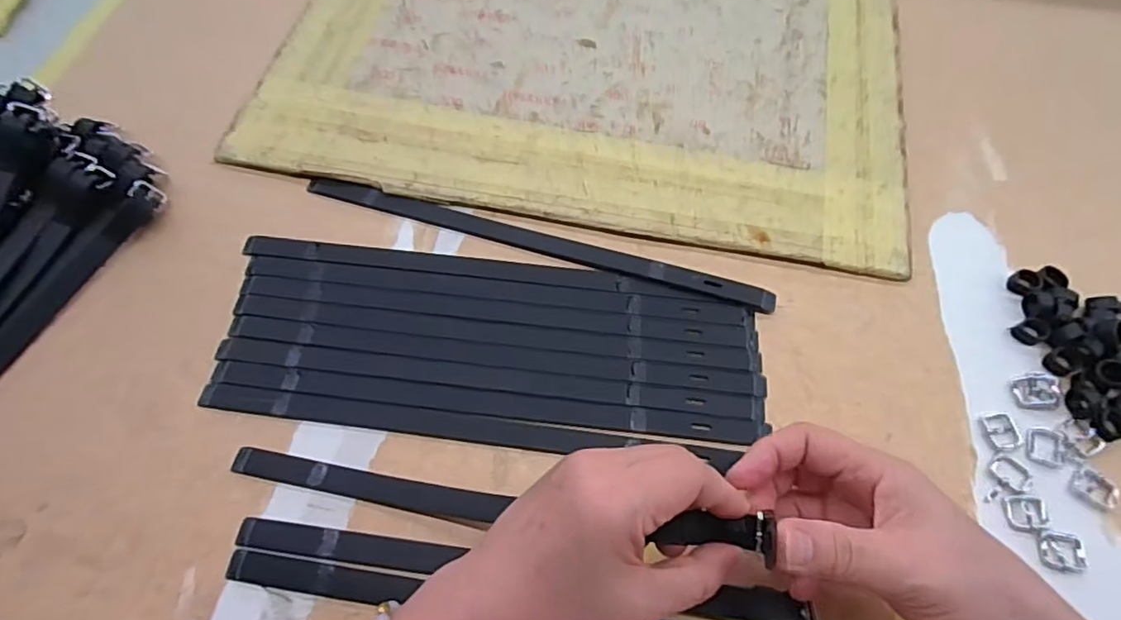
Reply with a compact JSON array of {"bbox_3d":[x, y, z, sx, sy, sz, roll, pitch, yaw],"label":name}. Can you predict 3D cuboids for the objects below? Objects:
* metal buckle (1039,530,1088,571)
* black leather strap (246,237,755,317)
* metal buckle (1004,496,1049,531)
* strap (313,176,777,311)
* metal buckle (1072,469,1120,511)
[{"bbox_3d":[0.277,0.133,0.320,0.024,0.004,0.020,10,63,5],"label":"metal buckle"},{"bbox_3d":[-0.051,-0.030,0.408,0.349,0.009,0.023,8,63,5],"label":"black leather strap"},{"bbox_3d":[0.265,0.115,0.330,0.023,0.004,0.019,3,63,2],"label":"metal buckle"},{"bbox_3d":[-0.022,-0.052,0.417,0.343,0.006,0.017,16,64,9],"label":"strap"},{"bbox_3d":[0.312,0.104,0.337,0.023,0.004,0.019,23,65,12],"label":"metal buckle"}]

